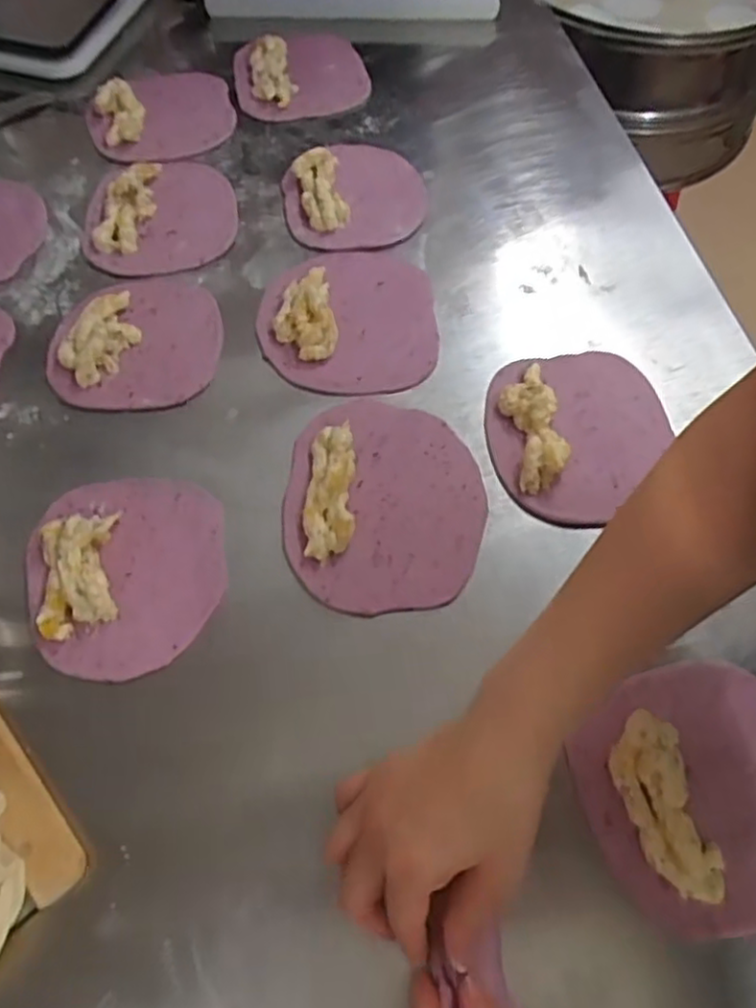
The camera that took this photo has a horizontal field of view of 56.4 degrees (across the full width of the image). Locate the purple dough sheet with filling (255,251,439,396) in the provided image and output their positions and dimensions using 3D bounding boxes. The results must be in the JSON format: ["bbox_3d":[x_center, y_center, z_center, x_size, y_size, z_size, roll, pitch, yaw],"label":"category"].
[{"bbox_3d":[-0.025,-0.157,0.569,0.141,0.024,0.147,-3,62,-3],"label":"purple dough sheet with filling"}]

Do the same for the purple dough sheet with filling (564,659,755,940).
[{"bbox_3d":[0.191,0.163,0.406,0.142,0.031,0.141,-8,62,-6],"label":"purple dough sheet with filling"}]

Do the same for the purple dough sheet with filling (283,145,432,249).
[{"bbox_3d":[-0.021,-0.288,0.641,0.126,0.027,0.125,-2,62,-3],"label":"purple dough sheet with filling"}]

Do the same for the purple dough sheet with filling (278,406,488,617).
[{"bbox_3d":[0.005,-0.008,0.489,0.134,0.020,0.159,0,61,-2],"label":"purple dough sheet with filling"}]

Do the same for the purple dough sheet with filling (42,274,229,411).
[{"bbox_3d":[-0.192,-0.136,0.556,0.128,0.024,0.131,3,61,0],"label":"purple dough sheet with filling"}]

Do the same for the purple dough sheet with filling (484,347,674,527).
[{"bbox_3d":[0.150,-0.058,0.518,0.130,0.021,0.140,-6,62,-5],"label":"purple dough sheet with filling"}]

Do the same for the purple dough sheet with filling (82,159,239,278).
[{"bbox_3d":[-0.195,-0.263,0.629,0.132,0.024,0.133,-14,63,-9],"label":"purple dough sheet with filling"}]

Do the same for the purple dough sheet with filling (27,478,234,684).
[{"bbox_3d":[-0.166,0.041,0.466,0.124,0.030,0.139,-8,62,-6],"label":"purple dough sheet with filling"}]

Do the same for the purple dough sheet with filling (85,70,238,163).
[{"bbox_3d":[-0.216,-0.389,0.699,0.134,0.026,0.132,-31,67,-17],"label":"purple dough sheet with filling"}]

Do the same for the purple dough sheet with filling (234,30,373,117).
[{"bbox_3d":[-0.080,-0.455,0.733,0.137,0.027,0.133,-11,62,-7],"label":"purple dough sheet with filling"}]

